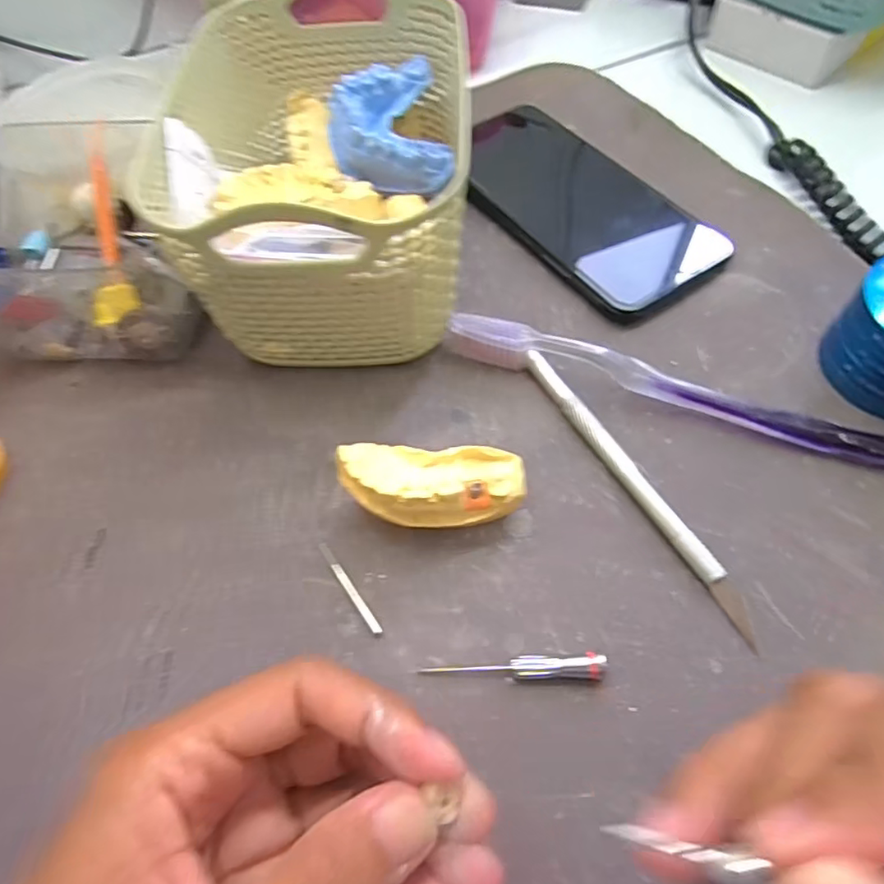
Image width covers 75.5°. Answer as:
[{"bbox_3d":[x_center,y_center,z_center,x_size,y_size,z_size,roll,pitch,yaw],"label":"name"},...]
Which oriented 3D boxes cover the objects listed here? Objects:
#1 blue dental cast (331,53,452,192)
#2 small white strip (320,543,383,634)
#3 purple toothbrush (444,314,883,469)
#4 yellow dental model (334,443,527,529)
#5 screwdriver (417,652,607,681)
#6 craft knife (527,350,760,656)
[{"bbox_3d":[-0.025,-0.147,0.261,0.052,0.023,0.067,-12,60,-4],"label":"blue dental cast"},{"bbox_3d":[-0.033,0.051,0.204,0.004,0.004,0.039,-33,63,-15],"label":"small white strip"},{"bbox_3d":[0.091,-0.022,0.232,0.186,0.019,0.013,17,62,13],"label":"purple toothbrush"},{"bbox_3d":[-0.003,0.016,0.209,0.063,0.029,0.029,-4,60,1],"label":"yellow dental model"},{"bbox_3d":[0.023,0.074,0.186,0.057,0.008,0.007,-3,60,2],"label":"screwdriver"},{"bbox_3d":[0.072,0.013,0.218,0.009,0.009,0.134,-26,62,-11],"label":"craft knife"}]

